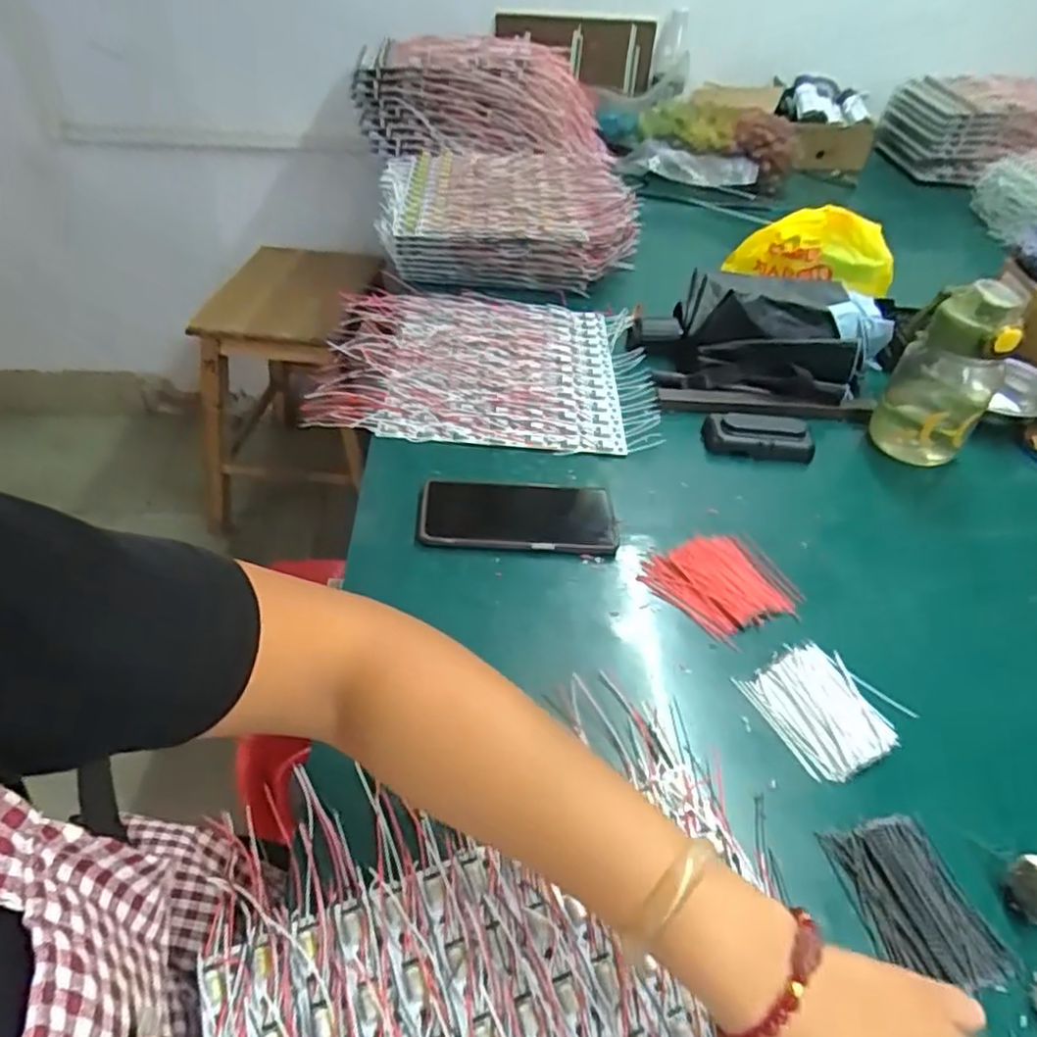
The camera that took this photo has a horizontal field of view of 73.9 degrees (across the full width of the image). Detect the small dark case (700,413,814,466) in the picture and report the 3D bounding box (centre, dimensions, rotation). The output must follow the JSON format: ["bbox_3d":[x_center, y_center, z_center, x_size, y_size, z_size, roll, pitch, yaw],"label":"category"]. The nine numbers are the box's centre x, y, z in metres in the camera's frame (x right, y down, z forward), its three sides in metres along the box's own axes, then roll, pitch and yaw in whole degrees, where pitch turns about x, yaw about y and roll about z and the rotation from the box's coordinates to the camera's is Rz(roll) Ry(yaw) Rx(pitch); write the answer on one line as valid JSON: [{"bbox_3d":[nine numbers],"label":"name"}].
[{"bbox_3d":[0.241,-0.082,0.691,0.104,0.023,0.051,6,45,2],"label":"small dark case"}]

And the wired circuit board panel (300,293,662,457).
[{"bbox_3d":[-0.035,-0.173,0.761,0.347,0.015,0.287,3,45,-1],"label":"wired circuit board panel"}]

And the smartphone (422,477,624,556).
[{"bbox_3d":[0.000,-0.005,0.593,0.165,0.008,0.080,1,45,-3],"label":"smartphone"}]

